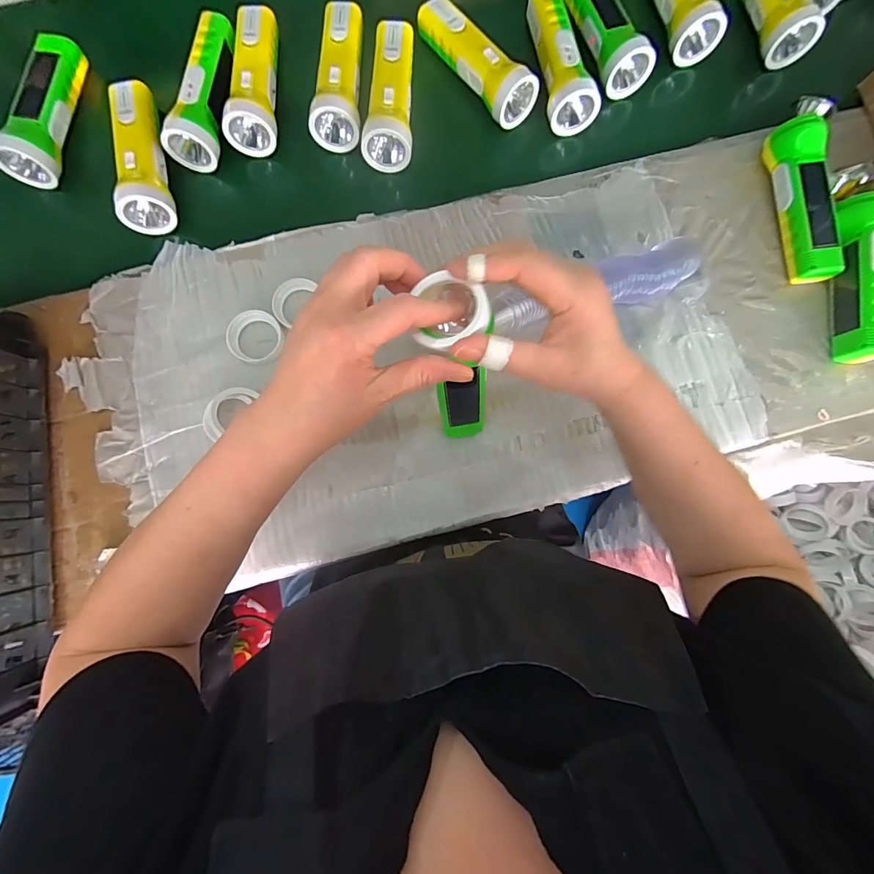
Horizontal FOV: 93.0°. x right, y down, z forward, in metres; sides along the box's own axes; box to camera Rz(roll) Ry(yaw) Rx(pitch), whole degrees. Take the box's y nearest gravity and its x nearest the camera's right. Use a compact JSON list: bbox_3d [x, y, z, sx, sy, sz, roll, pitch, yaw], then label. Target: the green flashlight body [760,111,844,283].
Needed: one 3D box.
[{"bbox_3d":[0.364,-0.231,0.415,0.042,0.058,0.152,-6,85,-1],"label":"green flashlight body"}]

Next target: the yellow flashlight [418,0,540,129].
[{"bbox_3d":[0.040,-0.403,0.441,0.044,0.048,0.152,-39,87,-4],"label":"yellow flashlight"}]

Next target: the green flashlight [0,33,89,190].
[{"bbox_3d":[-0.418,-0.344,0.435,0.053,0.046,0.153,8,85,0],"label":"green flashlight"}]

